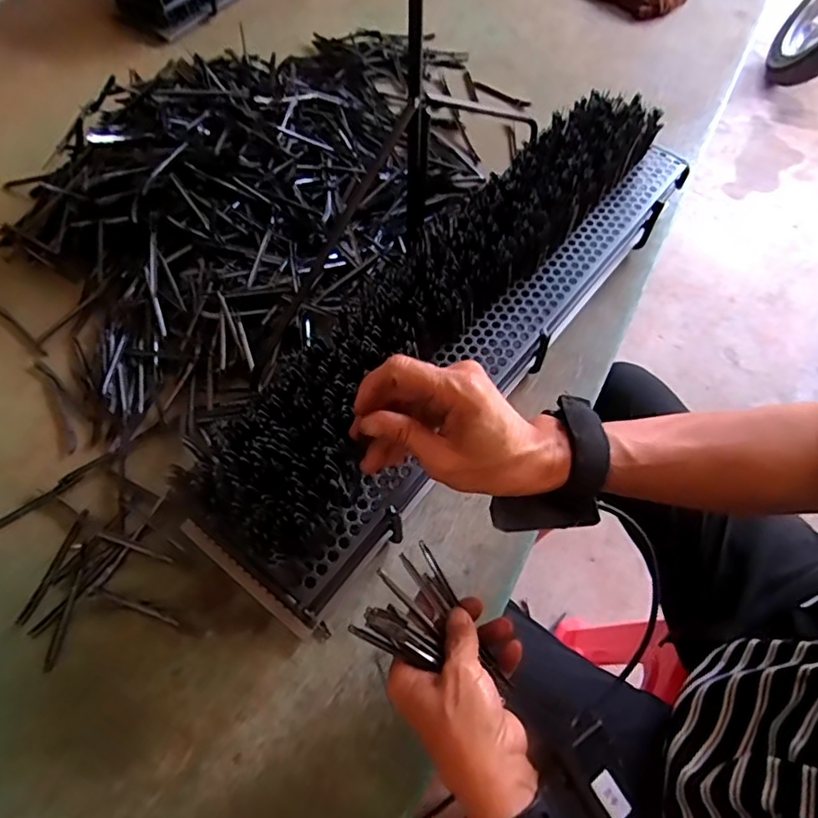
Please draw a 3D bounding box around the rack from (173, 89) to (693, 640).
[{"bbox_3d":[0.064,-0.086,0.526,0.143,0.116,0.600,34,65,16],"label":"rack"}]

